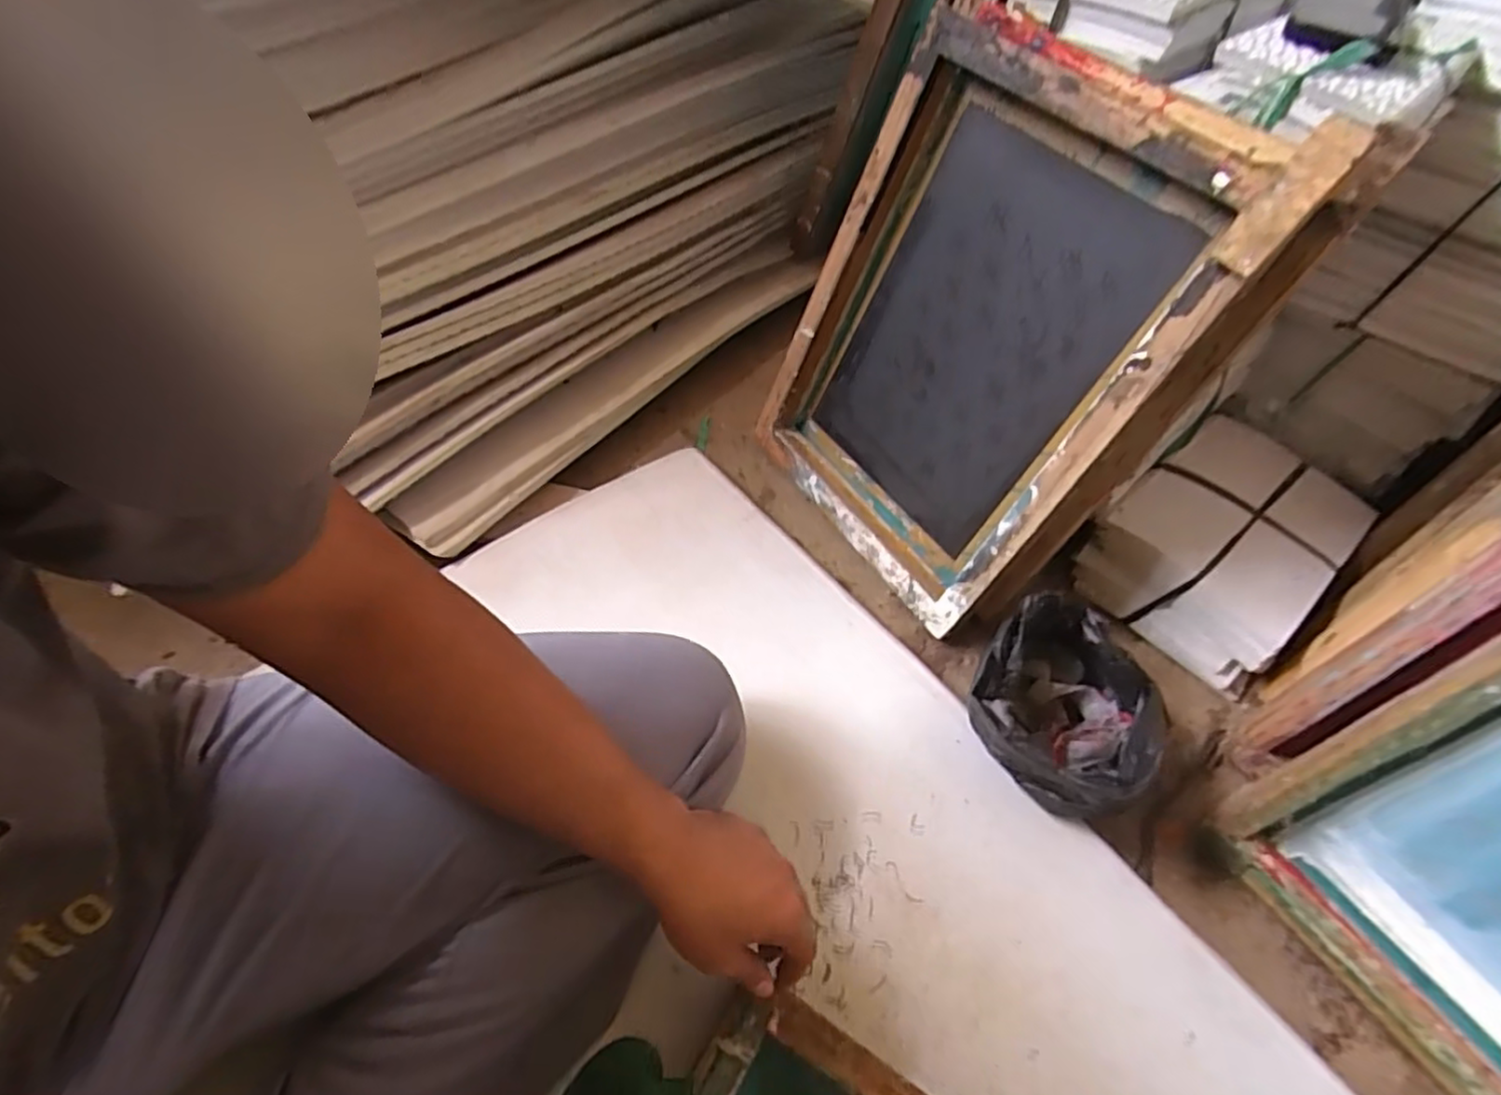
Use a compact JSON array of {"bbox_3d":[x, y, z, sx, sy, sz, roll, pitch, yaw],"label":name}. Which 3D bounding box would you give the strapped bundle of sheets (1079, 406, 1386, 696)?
[{"bbox_3d":[0.538,-0.013,0.777,0.288,0.103,0.201,-37,64,-27],"label":"strapped bundle of sheets"}]

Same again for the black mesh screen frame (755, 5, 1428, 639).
[{"bbox_3d":[0.216,-0.195,0.652,0.088,0.492,0.369,-16,55,-38],"label":"black mesh screen frame"}]

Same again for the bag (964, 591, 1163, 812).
[{"bbox_3d":[0.280,0.140,0.608,0.155,0.095,0.143,37,59,20],"label":"bag"}]

